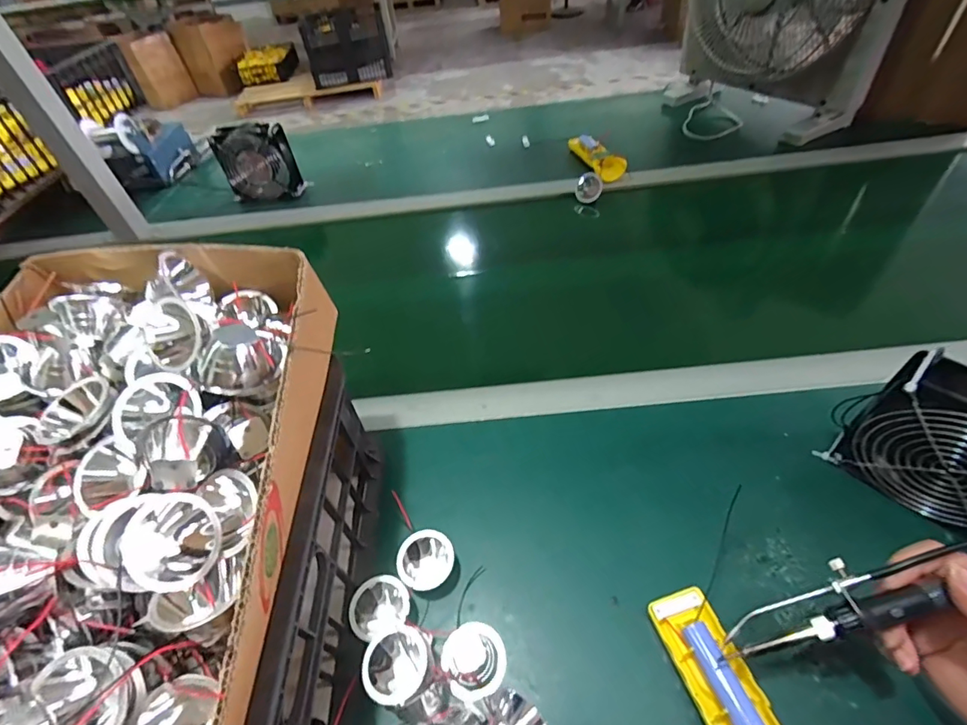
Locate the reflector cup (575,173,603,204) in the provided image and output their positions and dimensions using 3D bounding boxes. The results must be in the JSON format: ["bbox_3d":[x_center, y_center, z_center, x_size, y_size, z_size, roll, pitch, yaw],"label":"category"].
[{"bbox_3d":[0.174,-0.288,0.761,0.043,0.043,0.022,-1,48,6],"label":"reflector cup"}]

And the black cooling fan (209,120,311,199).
[{"bbox_3d":[-0.401,-0.358,0.827,0.127,0.120,0.047,-7,48,0],"label":"black cooling fan"}]

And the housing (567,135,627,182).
[{"bbox_3d":[0.201,-0.376,0.841,0.051,0.039,0.169,-15,48,-7],"label":"housing"}]

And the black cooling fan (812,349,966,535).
[{"bbox_3d":[0.362,0.071,0.356,0.052,0.128,0.133,-31,52,-20],"label":"black cooling fan"}]

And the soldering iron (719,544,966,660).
[{"bbox_3d":[0.244,0.132,0.274,0.202,0.021,0.034,-24,47,11],"label":"soldering iron"}]

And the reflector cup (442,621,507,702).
[{"bbox_3d":[-0.007,0.217,0.341,0.044,0.024,0.049,-22,50,-13],"label":"reflector cup"}]

